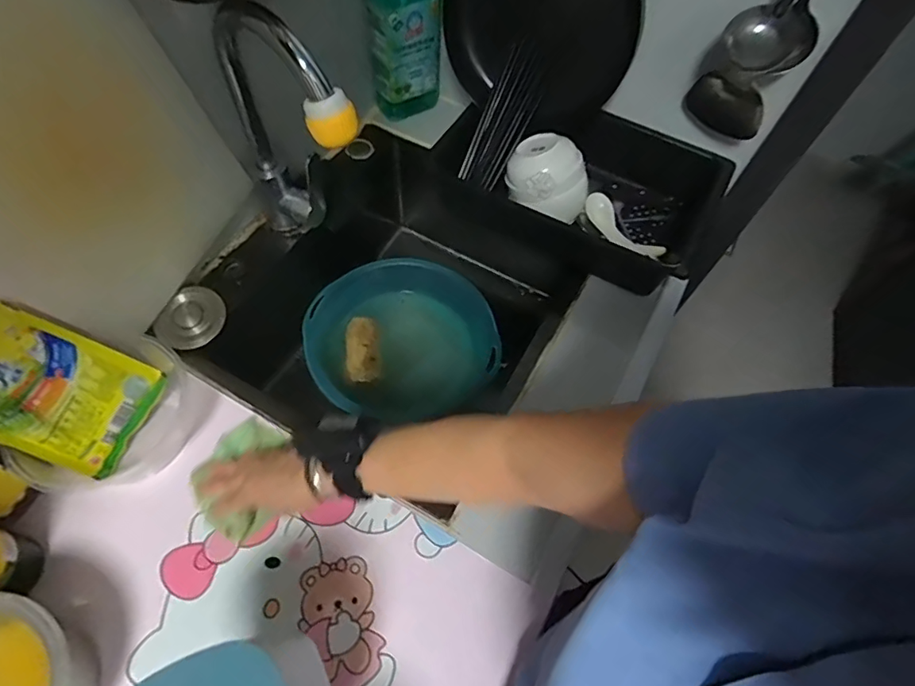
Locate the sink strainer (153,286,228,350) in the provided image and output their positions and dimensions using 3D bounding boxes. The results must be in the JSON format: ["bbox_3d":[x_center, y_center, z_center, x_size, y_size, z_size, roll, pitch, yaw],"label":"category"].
[{"bbox_3d":[-0.325,-0.031,0.623,0.020,0.064,0.078,18,71,49],"label":"sink strainer"}]

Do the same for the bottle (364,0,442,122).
[{"bbox_3d":[-0.074,-0.448,0.724,0.103,0.291,0.068,-1,61,-4],"label":"bottle"}]

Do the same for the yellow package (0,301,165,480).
[{"bbox_3d":[-0.391,0.050,0.499,0.011,0.160,0.118,6,63,44],"label":"yellow package"}]

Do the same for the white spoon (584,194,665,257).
[{"bbox_3d":[0.230,-0.159,0.713,0.128,0.022,0.038,43,66,4],"label":"white spoon"}]

